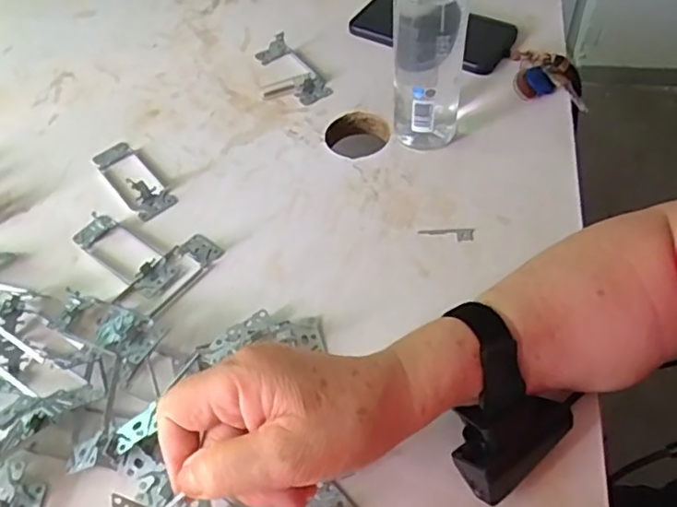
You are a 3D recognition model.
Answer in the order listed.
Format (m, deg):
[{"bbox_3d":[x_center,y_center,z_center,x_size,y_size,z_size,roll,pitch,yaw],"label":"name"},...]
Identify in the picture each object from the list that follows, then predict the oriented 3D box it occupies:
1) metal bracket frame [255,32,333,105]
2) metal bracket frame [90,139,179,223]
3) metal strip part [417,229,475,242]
[{"bbox_3d":[-0.050,-0.190,0.597,0.061,0.024,0.099,-15,54,-6],"label":"metal bracket frame"},{"bbox_3d":[-0.188,-0.072,0.532,0.038,0.018,0.107,-35,59,-19],"label":"metal bracket frame"},{"bbox_3d":[0.086,-0.015,0.468,0.043,0.004,0.011,0,54,5],"label":"metal strip part"}]

